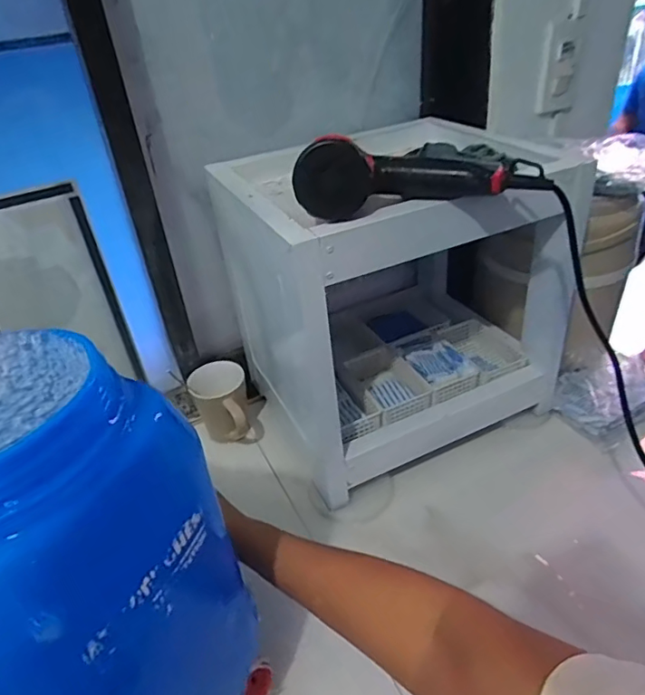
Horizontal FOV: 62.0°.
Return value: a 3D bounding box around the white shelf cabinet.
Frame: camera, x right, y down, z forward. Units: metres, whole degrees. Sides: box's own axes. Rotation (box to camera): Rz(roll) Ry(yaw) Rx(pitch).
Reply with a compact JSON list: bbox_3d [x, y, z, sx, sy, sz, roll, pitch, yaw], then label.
[{"bbox_3d":[0.104,-0.073,0.699,0.372,0.323,0.297,-20,38,-18],"label":"white shelf cabinet"}]

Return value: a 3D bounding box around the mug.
[{"bbox_3d":[-0.138,0.091,0.756,0.079,0.107,0.100,-14,37,-9],"label":"mug"}]

